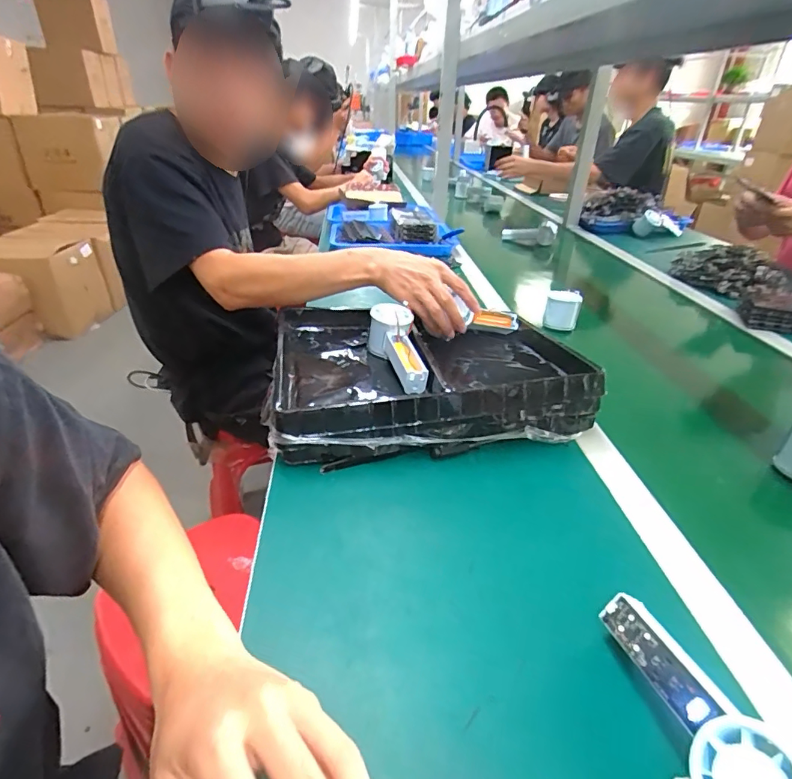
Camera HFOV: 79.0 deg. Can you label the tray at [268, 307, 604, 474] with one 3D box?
[{"bbox_3d":[0.033,-0.033,0.642,0.373,0.069,0.298,-4,31,-9],"label":"tray"}]

